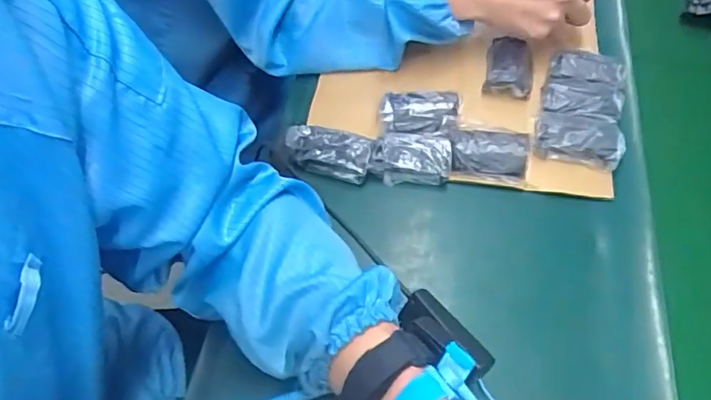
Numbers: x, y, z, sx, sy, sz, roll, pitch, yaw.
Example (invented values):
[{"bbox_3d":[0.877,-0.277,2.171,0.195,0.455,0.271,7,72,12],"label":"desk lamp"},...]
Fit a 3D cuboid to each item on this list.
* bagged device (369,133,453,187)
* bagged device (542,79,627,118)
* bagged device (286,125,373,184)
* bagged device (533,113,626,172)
[{"bbox_3d":[0.051,-0.039,0.495,0.073,0.030,0.041,1,58,0],"label":"bagged device"},{"bbox_3d":[0.224,-0.095,0.526,0.076,0.024,0.045,8,58,4],"label":"bagged device"},{"bbox_3d":[-0.024,-0.046,0.500,0.077,0.028,0.040,15,59,8],"label":"bagged device"},{"bbox_3d":[0.213,-0.059,0.507,0.081,0.025,0.048,12,58,7],"label":"bagged device"}]

